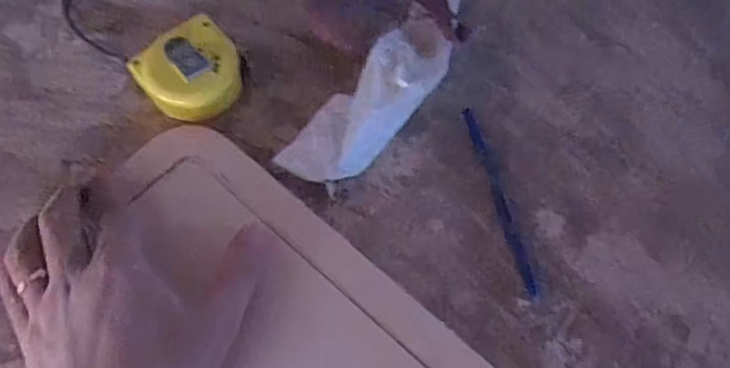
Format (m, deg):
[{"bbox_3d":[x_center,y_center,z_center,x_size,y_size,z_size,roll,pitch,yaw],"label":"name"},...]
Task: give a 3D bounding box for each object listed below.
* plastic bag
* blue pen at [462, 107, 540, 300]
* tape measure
[{"bbox_3d":[0.007,-0.057,0.412,0.050,0.036,0.142,39,82,15],"label":"plastic bag"},{"bbox_3d":[0.091,0.009,0.415,0.009,0.007,0.135,-13,66,-8],"label":"blue pen"},{"bbox_3d":[-0.117,-0.074,0.427,0.062,0.028,0.064,-39,72,-18],"label":"tape measure"}]

